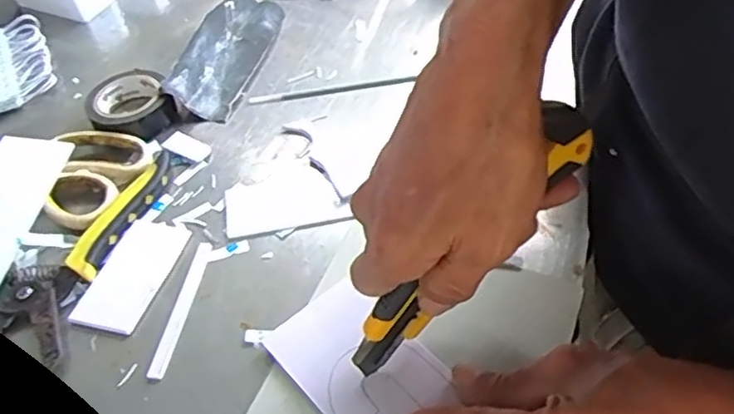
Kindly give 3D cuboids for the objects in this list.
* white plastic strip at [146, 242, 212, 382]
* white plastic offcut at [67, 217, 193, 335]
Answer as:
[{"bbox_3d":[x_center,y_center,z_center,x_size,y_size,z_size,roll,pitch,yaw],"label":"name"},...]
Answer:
[{"bbox_3d":[-0.104,0.055,0.369,0.010,0.004,0.088,5,50,9],"label":"white plastic strip"},{"bbox_3d":[-0.138,0.038,0.388,0.040,0.004,0.077,11,52,14],"label":"white plastic offcut"}]

